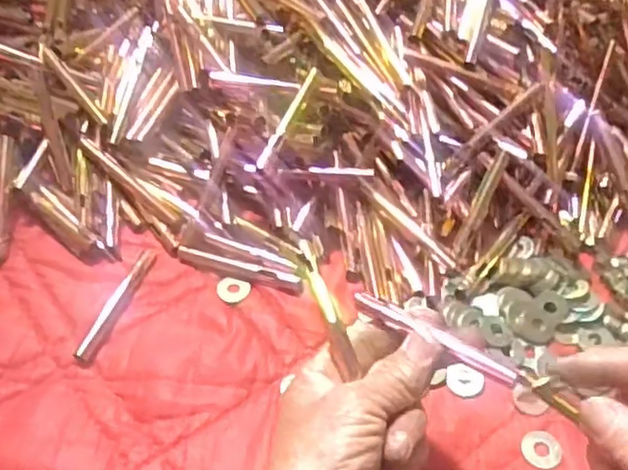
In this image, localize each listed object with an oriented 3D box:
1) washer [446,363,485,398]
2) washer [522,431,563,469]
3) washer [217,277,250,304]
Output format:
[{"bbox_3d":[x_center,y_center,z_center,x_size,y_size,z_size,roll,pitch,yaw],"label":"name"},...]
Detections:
[{"bbox_3d":[0.090,0.087,0.399,0.022,0.004,0.019,15,55,13],"label":"washer"},{"bbox_3d":[0.127,0.119,0.371,0.021,0.004,0.021,-1,53,2],"label":"washer"},{"bbox_3d":[-0.054,0.037,0.449,0.022,0.005,0.019,14,55,12],"label":"washer"}]

